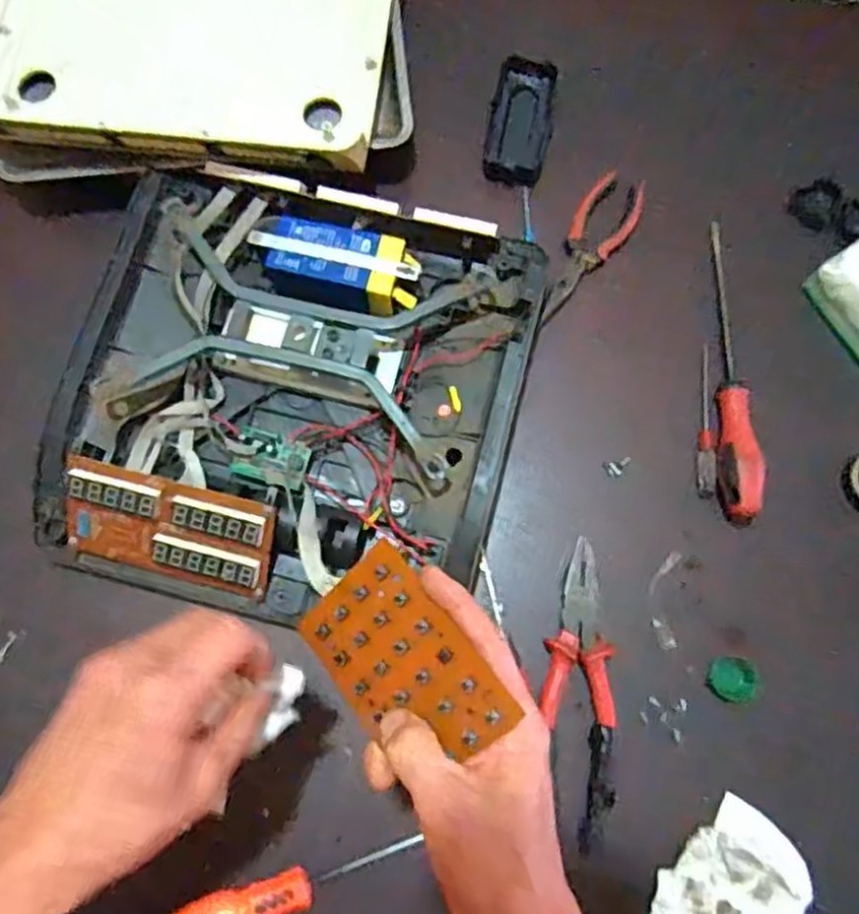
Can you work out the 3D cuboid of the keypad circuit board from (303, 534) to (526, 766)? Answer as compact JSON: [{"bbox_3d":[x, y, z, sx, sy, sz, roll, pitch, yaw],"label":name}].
[{"bbox_3d":[-0.014,0.101,0.361,0.067,0.004,0.105,-45,67,9],"label":"keypad circuit board"}]

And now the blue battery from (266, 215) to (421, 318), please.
[{"bbox_3d":[-0.068,-0.146,0.577,0.125,0.052,0.058,18,77,4],"label":"blue battery"}]

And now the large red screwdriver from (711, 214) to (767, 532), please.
[{"bbox_3d":[0.244,-0.074,0.583,0.029,0.034,0.254,6,76,1],"label":"large red screwdriver"}]

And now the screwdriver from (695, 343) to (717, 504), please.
[{"bbox_3d":[0.217,-0.028,0.580,0.012,0.010,0.121,3,76,1],"label":"screwdriver"}]

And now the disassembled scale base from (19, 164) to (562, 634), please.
[{"bbox_3d":[-0.103,-0.050,0.549,0.323,0.060,0.321,14,77,3],"label":"disassembled scale base"}]

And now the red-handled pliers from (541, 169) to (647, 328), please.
[{"bbox_3d":[0.132,-0.175,0.614,0.049,0.008,0.148,30,78,7],"label":"red-handled pliers"}]

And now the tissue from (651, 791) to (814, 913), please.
[{"bbox_3d":[0.202,0.292,0.493,0.102,0.021,0.076,-37,79,-8],"label":"tissue"}]

